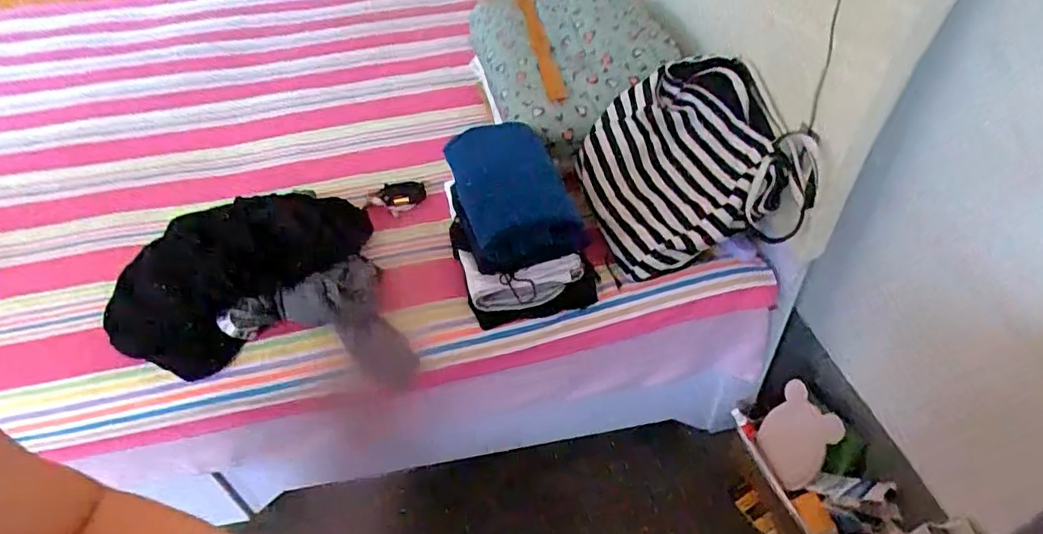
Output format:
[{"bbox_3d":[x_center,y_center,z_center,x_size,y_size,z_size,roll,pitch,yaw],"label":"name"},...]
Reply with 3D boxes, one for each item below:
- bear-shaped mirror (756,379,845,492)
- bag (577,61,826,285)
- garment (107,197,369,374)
[{"bbox_3d":[0.485,0.301,1.024,0.012,0.159,0.124,13,22,-37],"label":"bear-shaped mirror"},{"bbox_3d":[0.265,-0.172,0.941,0.325,0.212,0.300,1,44,4],"label":"bag"},{"bbox_3d":[-0.443,-0.002,0.934,0.221,0.126,0.396,21,49,23],"label":"garment"}]

